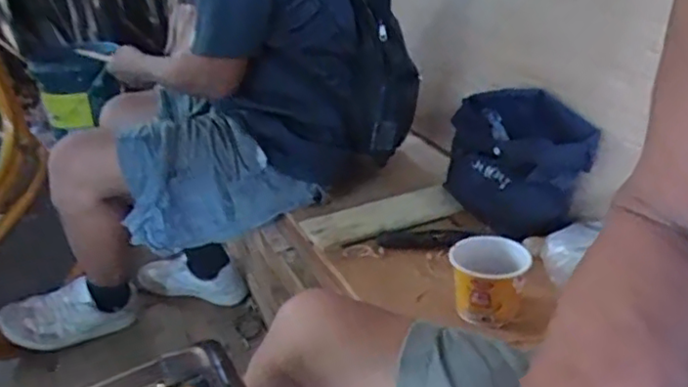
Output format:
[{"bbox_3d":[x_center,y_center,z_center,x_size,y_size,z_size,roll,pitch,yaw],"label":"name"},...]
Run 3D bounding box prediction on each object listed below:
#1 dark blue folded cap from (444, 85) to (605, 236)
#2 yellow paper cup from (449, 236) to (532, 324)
[{"bbox_3d":[0.266,-0.051,0.988,0.165,0.165,0.192,-10,27,-9],"label":"dark blue folded cap"},{"bbox_3d":[0.176,0.107,0.782,0.087,0.079,0.080,-5,27,2],"label":"yellow paper cup"}]

